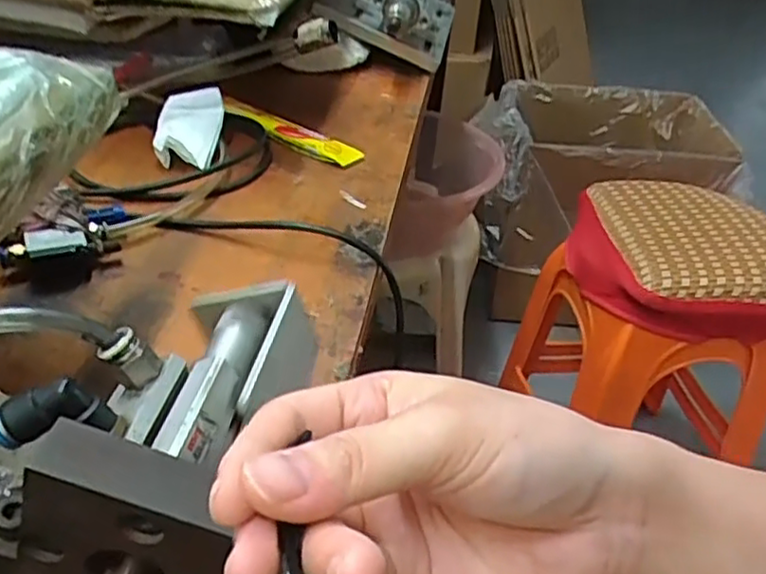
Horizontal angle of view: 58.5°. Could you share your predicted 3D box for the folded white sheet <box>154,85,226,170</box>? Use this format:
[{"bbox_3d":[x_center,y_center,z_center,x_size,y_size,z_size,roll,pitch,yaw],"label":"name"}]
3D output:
[{"bbox_3d":[-0.170,-0.138,0.594,0.053,0.039,0.076,4,37,1],"label":"folded white sheet"}]

